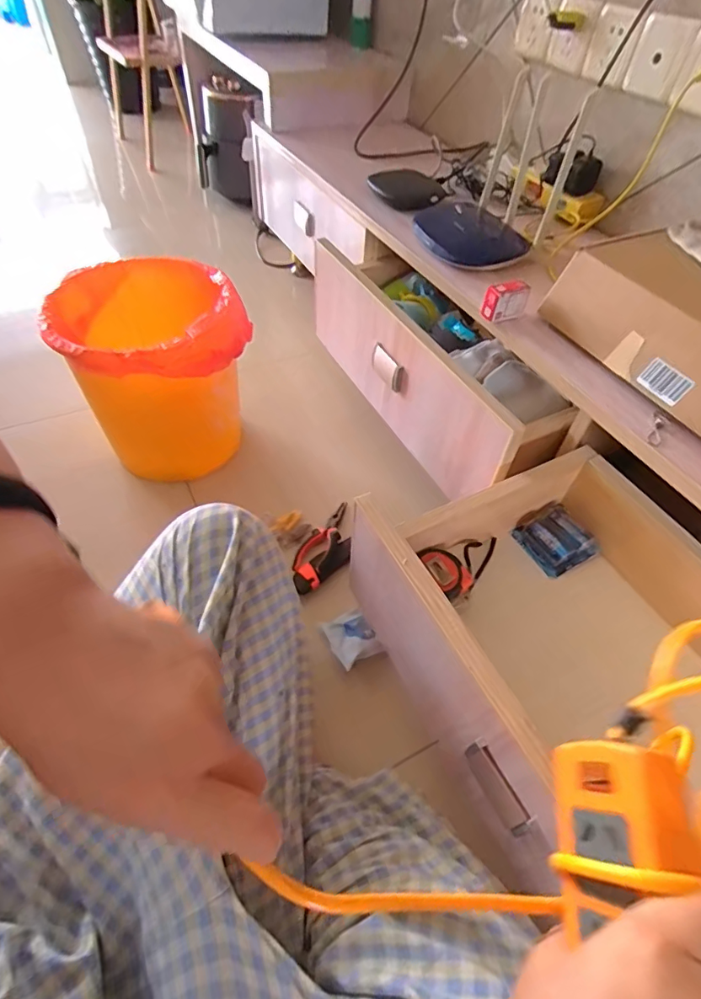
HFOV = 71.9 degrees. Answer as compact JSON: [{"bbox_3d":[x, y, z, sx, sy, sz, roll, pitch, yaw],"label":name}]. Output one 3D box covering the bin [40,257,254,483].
[{"bbox_3d":[-0.297,-0.201,0.778,0.245,0.258,0.251,-20,56,-19],"label":"bin"}]

